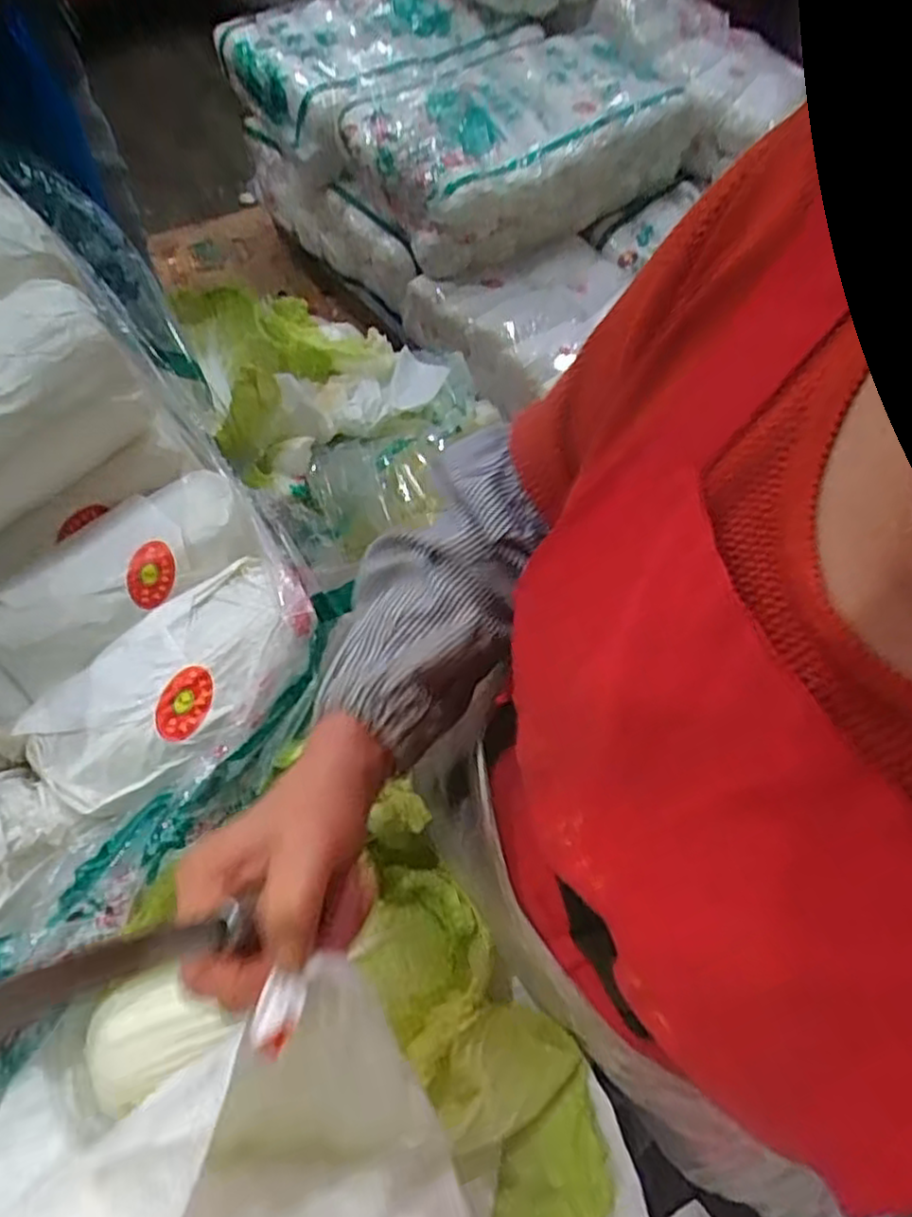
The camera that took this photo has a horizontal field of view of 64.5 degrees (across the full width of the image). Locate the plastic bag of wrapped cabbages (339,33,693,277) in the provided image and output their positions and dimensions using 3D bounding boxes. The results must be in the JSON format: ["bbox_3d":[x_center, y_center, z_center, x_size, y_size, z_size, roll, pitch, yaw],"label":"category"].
[{"bbox_3d":[0.130,-1.041,1.607,0.717,0.185,0.422,-30,69,-16],"label":"plastic bag of wrapped cabbages"}]

